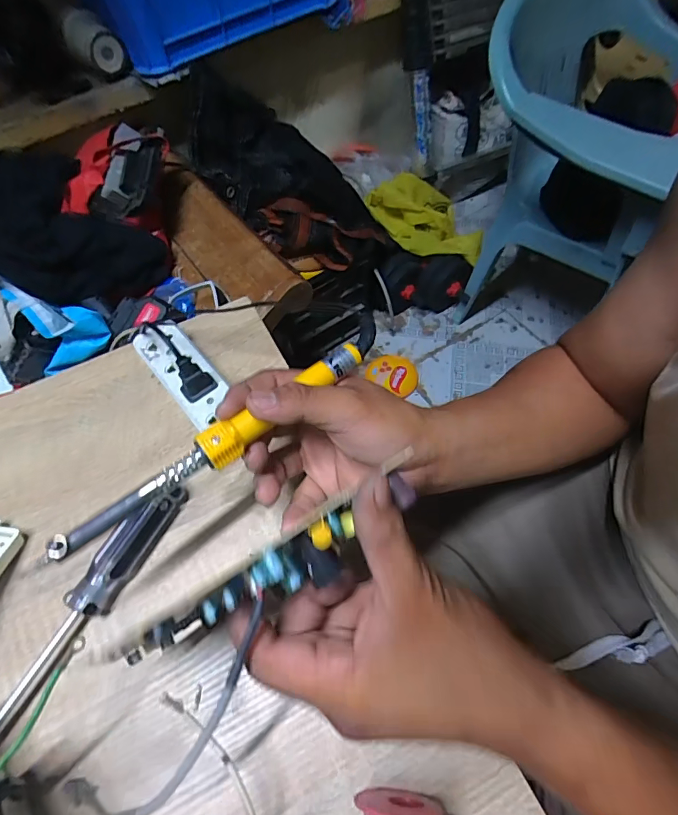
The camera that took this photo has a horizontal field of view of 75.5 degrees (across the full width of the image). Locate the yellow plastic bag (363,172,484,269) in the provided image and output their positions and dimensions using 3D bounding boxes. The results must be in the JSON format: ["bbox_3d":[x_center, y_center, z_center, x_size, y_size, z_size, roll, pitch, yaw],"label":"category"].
[{"bbox_3d":[0.249,-0.565,1.304,0.329,0.128,0.262,-2,60,2],"label":"yellow plastic bag"}]

